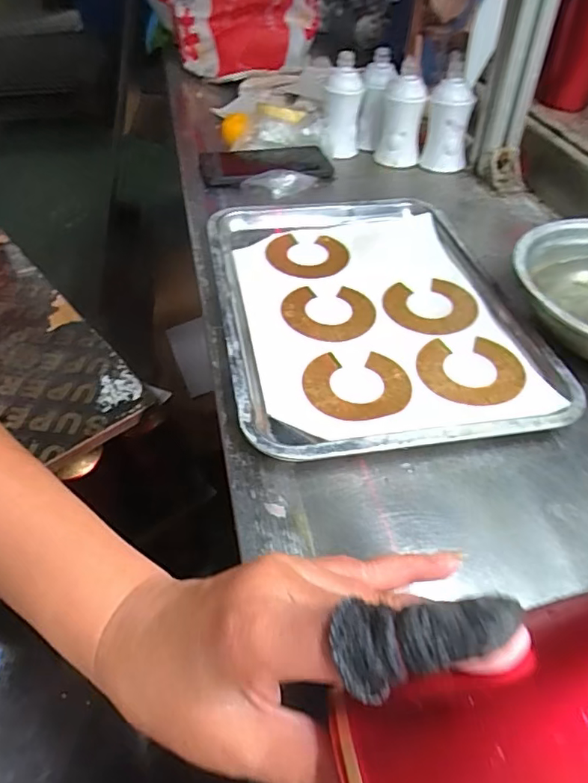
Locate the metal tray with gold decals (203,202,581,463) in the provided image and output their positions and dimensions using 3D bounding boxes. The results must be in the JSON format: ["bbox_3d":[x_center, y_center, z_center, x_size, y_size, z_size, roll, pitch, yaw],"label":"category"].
[{"bbox_3d":[0.066,-0.079,0.492,0.259,0.026,0.337,-7,47,-8],"label":"metal tray with gold decals"}]

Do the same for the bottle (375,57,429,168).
[{"bbox_3d":[0.138,-0.355,0.715,0.058,0.104,0.054,1,47,4],"label":"bottle"}]

